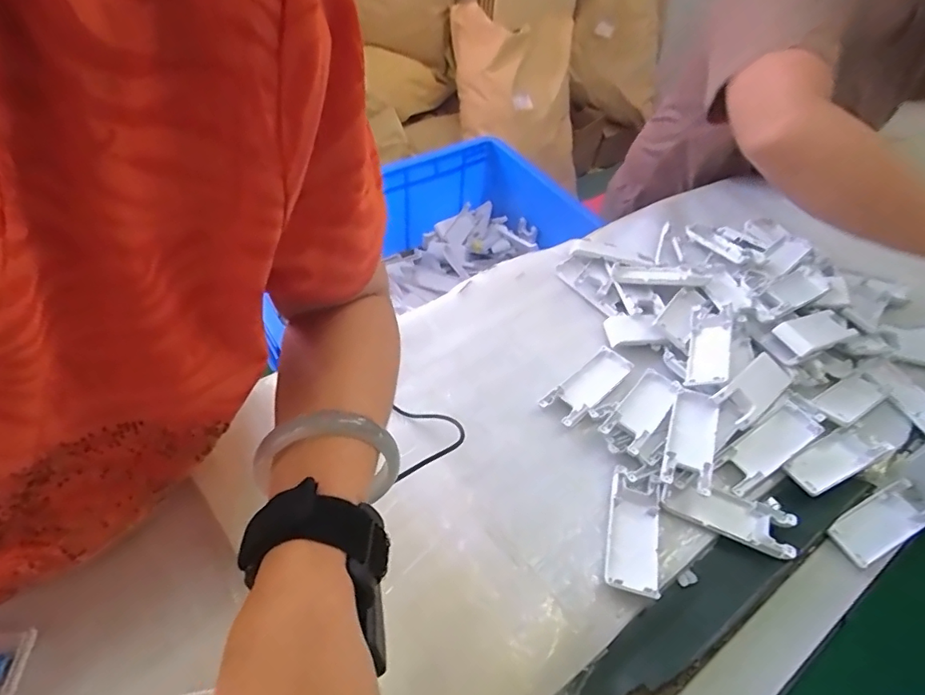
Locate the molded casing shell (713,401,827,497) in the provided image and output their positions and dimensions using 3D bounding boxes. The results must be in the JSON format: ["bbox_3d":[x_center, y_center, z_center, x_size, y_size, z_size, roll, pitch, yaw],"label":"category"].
[{"bbox_3d":[0.283,0.089,0.481,0.101,0.021,0.038,-25,56,-24],"label":"molded casing shell"}]

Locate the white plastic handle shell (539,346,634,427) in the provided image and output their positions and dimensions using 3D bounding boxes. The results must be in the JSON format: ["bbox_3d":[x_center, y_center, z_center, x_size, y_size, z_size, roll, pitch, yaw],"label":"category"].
[{"bbox_3d":[0.124,0.036,0.520,0.103,0.008,0.040,-35,60,-29],"label":"white plastic handle shell"}]

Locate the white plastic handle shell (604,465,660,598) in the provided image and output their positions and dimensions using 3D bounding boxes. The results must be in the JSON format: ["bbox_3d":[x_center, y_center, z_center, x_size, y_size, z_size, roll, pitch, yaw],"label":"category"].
[{"bbox_3d":[0.141,0.147,0.428,0.041,0.018,0.105,15,50,8],"label":"white plastic handle shell"}]

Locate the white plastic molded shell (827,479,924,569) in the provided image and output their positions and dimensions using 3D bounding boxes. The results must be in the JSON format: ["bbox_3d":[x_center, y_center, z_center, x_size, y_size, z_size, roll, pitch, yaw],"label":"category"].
[{"bbox_3d":[0.367,0.152,0.456,0.112,0.015,0.040,-18,53,-19],"label":"white plastic molded shell"}]

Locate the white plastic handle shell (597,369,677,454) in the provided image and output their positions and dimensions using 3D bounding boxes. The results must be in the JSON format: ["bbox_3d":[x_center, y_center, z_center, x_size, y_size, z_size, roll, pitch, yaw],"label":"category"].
[{"bbox_3d":[0.171,0.058,0.496,0.039,0.016,0.100,34,55,22],"label":"white plastic handle shell"}]

